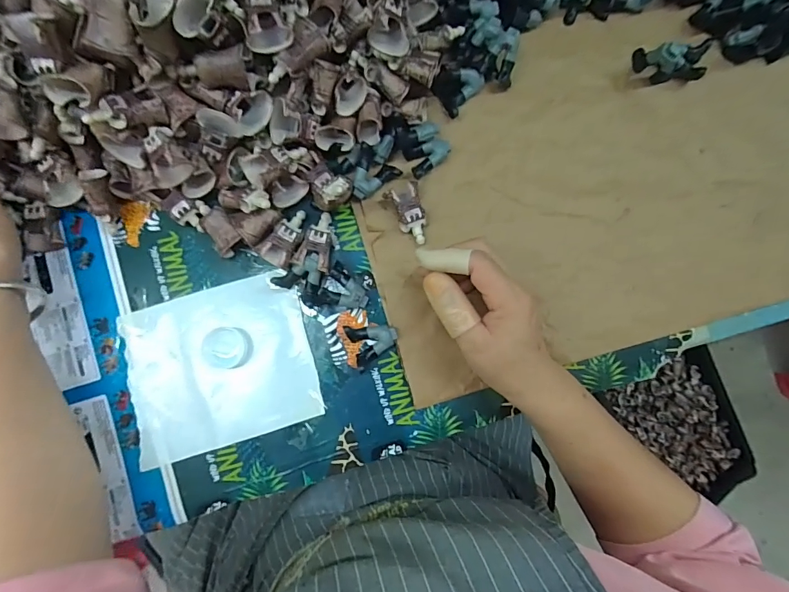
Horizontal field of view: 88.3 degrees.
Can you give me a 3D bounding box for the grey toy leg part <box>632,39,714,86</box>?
[{"bbox_3d":[0.240,-0.203,0.342,0.059,0.035,0.033,0,85,-2],"label":"grey toy leg part"}]

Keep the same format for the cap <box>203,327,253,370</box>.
[{"bbox_3d":[-0.129,0.040,0.316,0.034,0.008,0.031,7,85,-1],"label":"cap"}]

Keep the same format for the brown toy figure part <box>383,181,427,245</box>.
[{"bbox_3d":[0.014,-0.065,0.329,0.027,0.018,0.047,-24,86,-3],"label":"brown toy figure part"}]

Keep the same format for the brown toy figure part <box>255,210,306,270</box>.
[{"bbox_3d":[-0.085,-0.046,0.323,0.026,0.015,0.047,32,85,1],"label":"brown toy figure part"}]

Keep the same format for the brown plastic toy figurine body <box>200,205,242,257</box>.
[{"bbox_3d":[-0.137,-0.051,0.323,0.022,0.019,0.035,-38,87,-4],"label":"brown plastic toy figurine body"}]

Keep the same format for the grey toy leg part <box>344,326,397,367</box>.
[{"bbox_3d":[-0.017,0.035,0.322,0.037,0.015,0.032,-20,86,-3],"label":"grey toy leg part"}]

